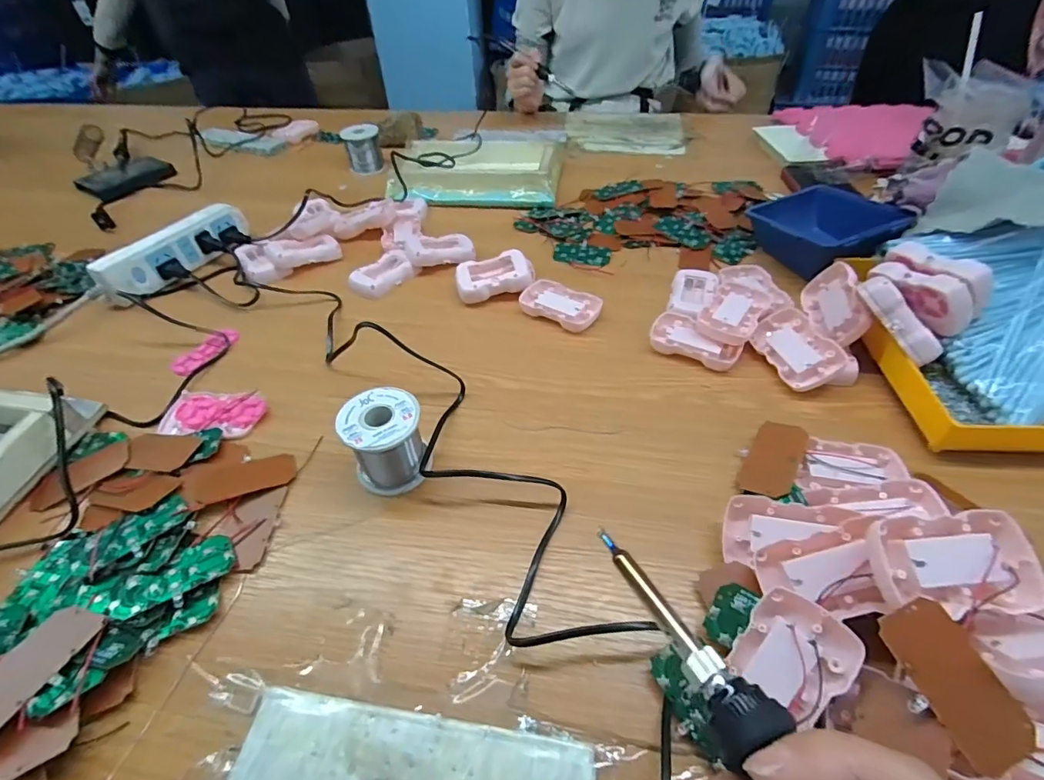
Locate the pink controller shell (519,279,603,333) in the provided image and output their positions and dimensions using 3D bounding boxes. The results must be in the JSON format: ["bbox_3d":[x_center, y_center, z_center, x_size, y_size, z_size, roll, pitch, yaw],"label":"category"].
[{"bbox_3d":[0.042,-0.095,0.533,0.086,0.012,0.055,30,56,25],"label":"pink controller shell"}]

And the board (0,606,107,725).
[{"bbox_3d":[-0.298,0.168,0.287,0.035,0.006,0.076,25,52,18],"label":"board"}]

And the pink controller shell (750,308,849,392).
[{"bbox_3d":[0.264,-0.039,0.462,0.054,0.018,0.087,-36,48,14],"label":"pink controller shell"}]

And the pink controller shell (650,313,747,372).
[{"bbox_3d":[0.177,-0.052,0.486,0.087,0.015,0.049,21,52,20],"label":"pink controller shell"}]

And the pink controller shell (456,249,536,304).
[{"bbox_3d":[-0.031,-0.131,0.559,0.091,0.031,0.049,-13,49,-10],"label":"pink controller shell"}]

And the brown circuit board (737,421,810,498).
[{"bbox_3d":[0.199,0.055,0.378,0.038,0.005,0.065,13,58,38],"label":"brown circuit board"}]

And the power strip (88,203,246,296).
[{"bbox_3d":[-0.440,-0.183,0.616,0.026,0.052,0.186,24,53,22],"label":"power strip"}]

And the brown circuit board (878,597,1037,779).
[{"bbox_3d":[0.221,0.147,0.243,0.038,0.004,0.074,-24,68,-6],"label":"brown circuit board"}]

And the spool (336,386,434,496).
[{"bbox_3d":[-0.107,0.041,0.383,0.060,0.062,0.061,-1,48,1],"label":"spool"}]

